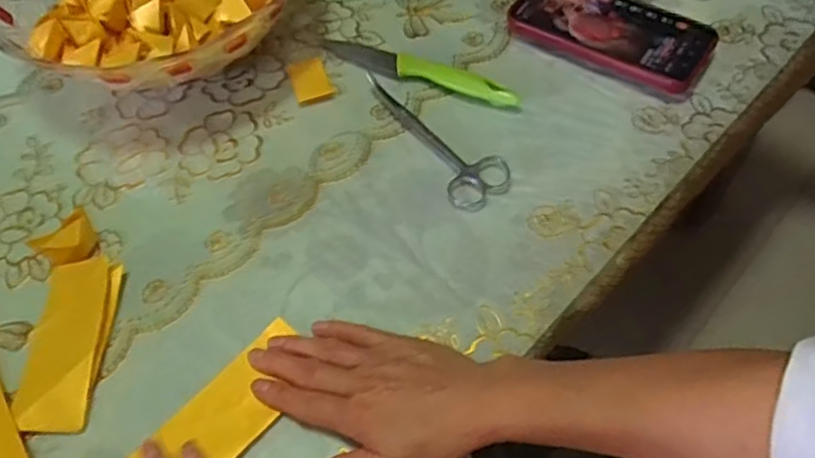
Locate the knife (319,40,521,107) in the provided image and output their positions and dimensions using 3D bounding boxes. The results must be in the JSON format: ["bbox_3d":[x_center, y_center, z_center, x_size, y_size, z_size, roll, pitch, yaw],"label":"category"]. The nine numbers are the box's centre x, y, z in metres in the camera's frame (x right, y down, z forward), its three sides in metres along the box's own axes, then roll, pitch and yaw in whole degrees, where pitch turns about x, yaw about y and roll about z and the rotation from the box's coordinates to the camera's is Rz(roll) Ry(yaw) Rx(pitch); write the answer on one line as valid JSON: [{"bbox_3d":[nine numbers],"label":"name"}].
[{"bbox_3d":[0.005,-0.135,0.588,0.189,0.015,0.027,26,62,20],"label":"knife"}]

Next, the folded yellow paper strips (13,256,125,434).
[{"bbox_3d":[-0.226,0.074,0.451,0.046,0.021,0.115,-1,56,4],"label":"folded yellow paper strips"}]

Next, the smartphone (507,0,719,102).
[{"bbox_3d":[0.173,-0.172,0.584,0.167,0.018,0.076,31,69,23],"label":"smartphone"}]

